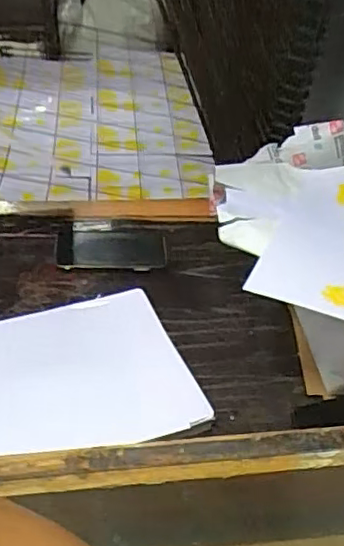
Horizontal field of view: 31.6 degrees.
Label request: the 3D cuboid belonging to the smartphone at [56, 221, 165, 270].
[{"bbox_3d":[-0.090,-0.039,0.907,0.158,0.013,0.095,1,43,-5],"label":"smartphone"}]

